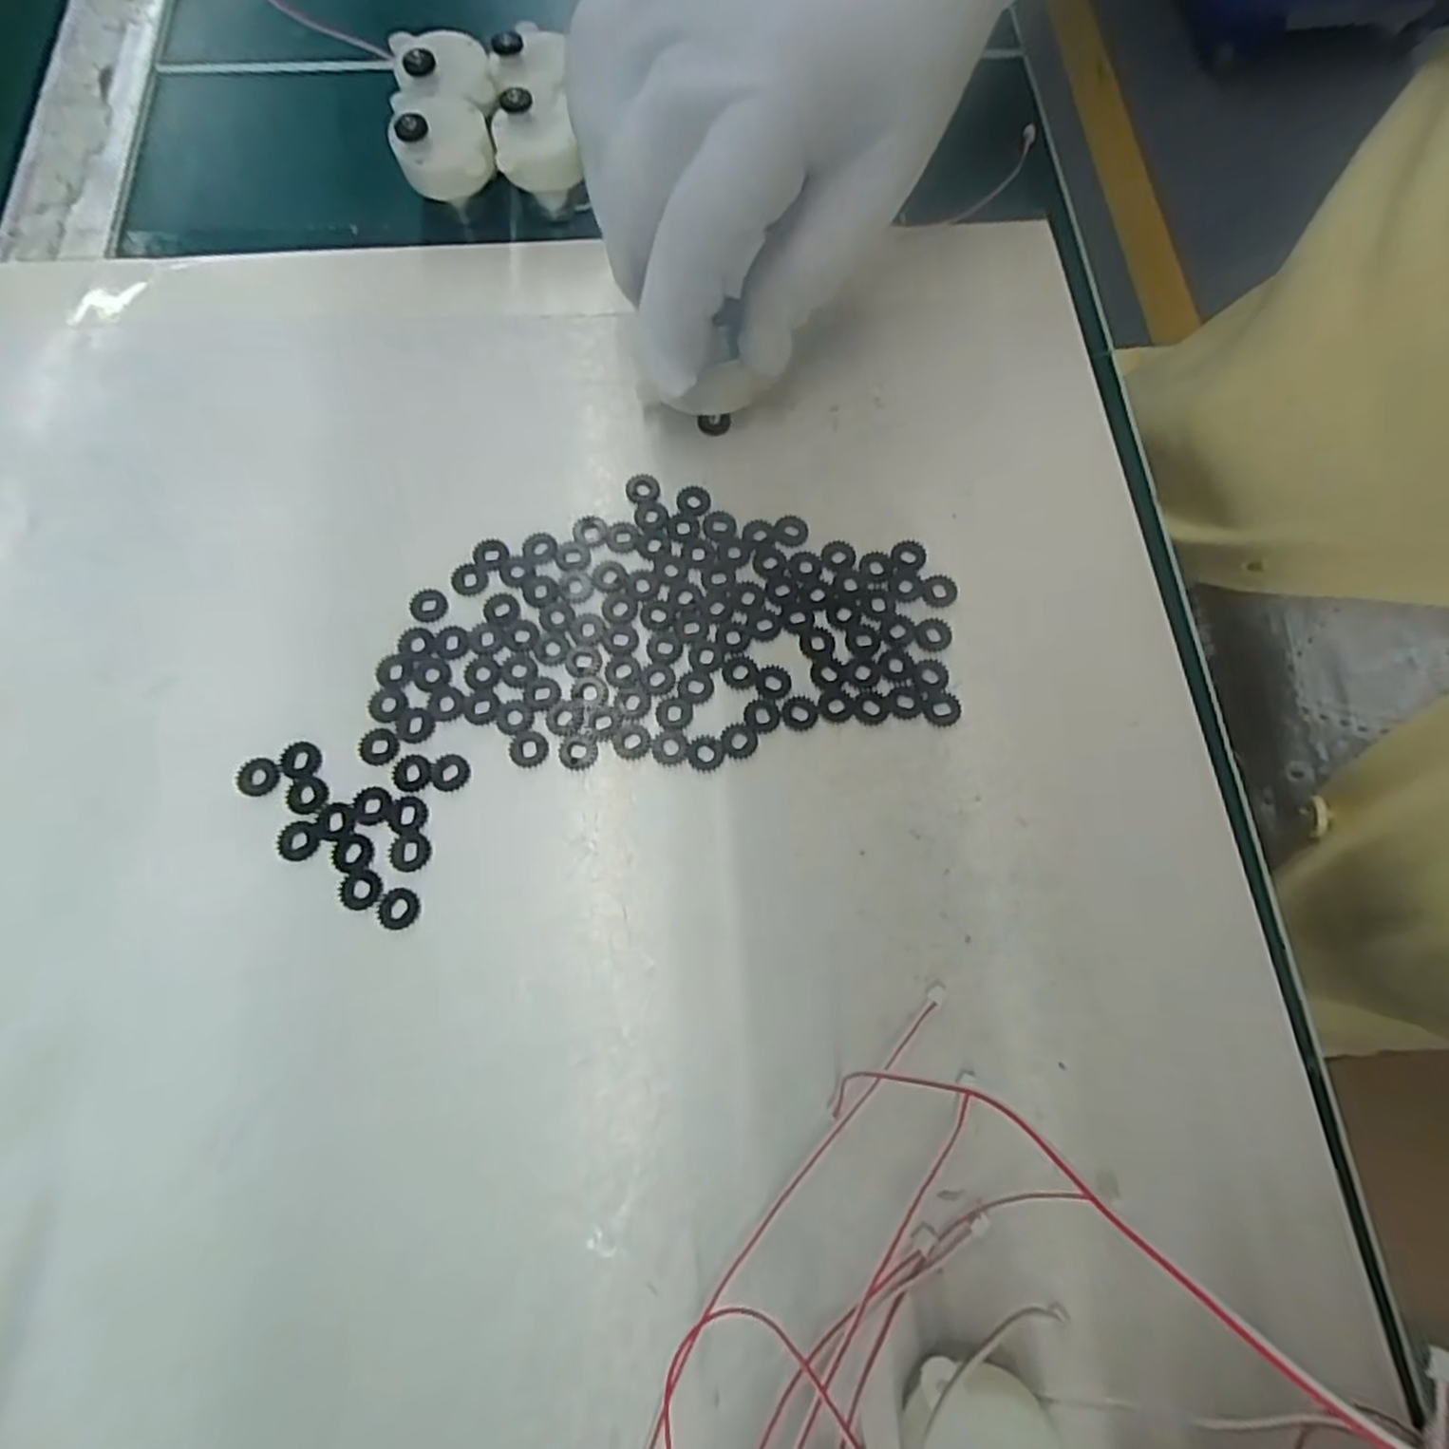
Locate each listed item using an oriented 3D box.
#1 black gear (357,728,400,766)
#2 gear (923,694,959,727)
[{"bbox_3d":[-0.097,0.006,0.200,0.011,0.004,0.011,1,73,-2],"label":"black gear"},{"bbox_3d":[0.063,-0.005,0.207,0.011,0.004,0.010,-40,78,-13],"label":"gear"}]

